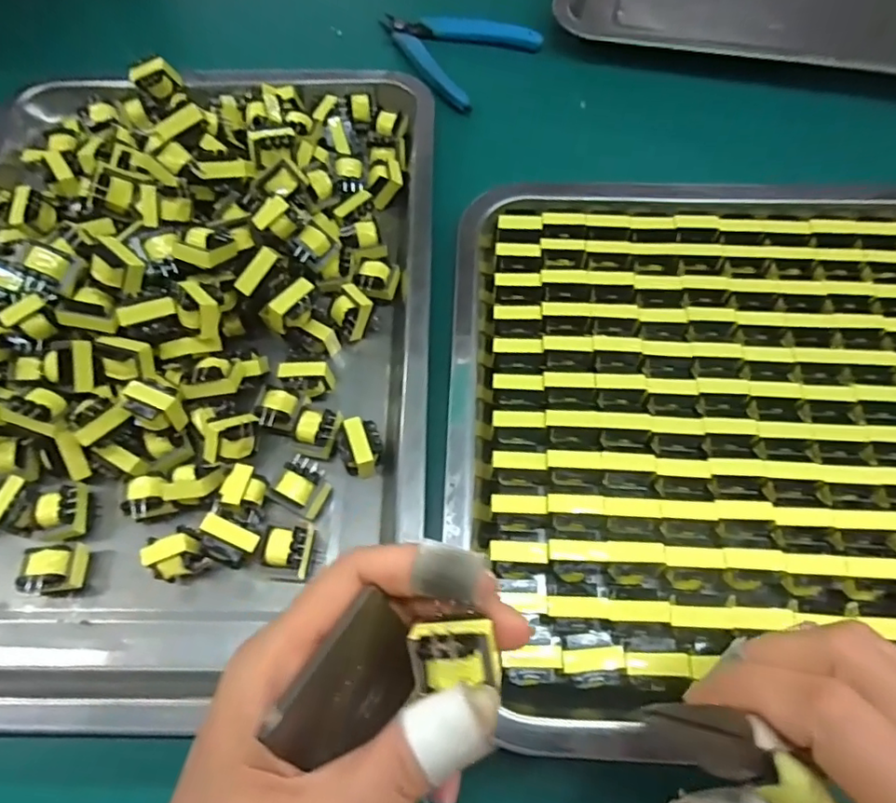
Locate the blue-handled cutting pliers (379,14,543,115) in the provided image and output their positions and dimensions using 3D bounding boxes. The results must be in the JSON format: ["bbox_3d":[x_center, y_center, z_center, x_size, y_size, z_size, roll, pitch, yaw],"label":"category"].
[{"bbox_3d":[0.000,-0.255,0.399,0.103,0.013,0.083,40,71,19],"label":"blue-handled cutting pliers"}]

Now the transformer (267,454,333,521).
[{"bbox_3d":[-0.068,0.039,0.261,0.023,0.015,0.022,26,67,14],"label":"transformer"}]

